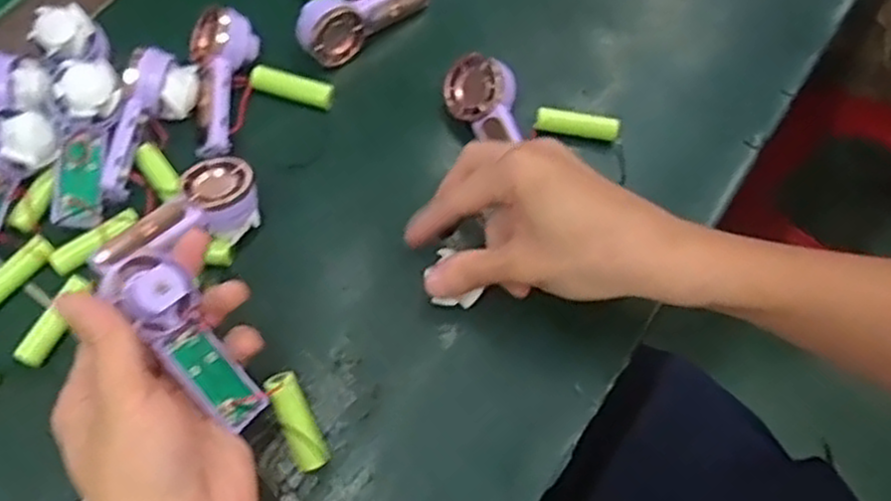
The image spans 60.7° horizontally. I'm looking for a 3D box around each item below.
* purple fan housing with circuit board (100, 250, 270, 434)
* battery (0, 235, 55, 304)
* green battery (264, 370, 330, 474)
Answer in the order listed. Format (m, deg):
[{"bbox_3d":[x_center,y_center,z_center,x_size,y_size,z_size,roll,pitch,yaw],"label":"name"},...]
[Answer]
[{"bbox_3d":[-0.117,0.043,0.349,0.027,0.024,0.091,-38,109,-17],"label":"purple fan housing with circuit board"},{"bbox_3d":[-0.234,0.014,0.410,0.014,0.015,0.051,38,70,13],"label":"battery"},{"bbox_3d":[-0.072,0.088,0.378,0.016,0.016,0.054,-23,110,-12],"label":"green battery"}]

